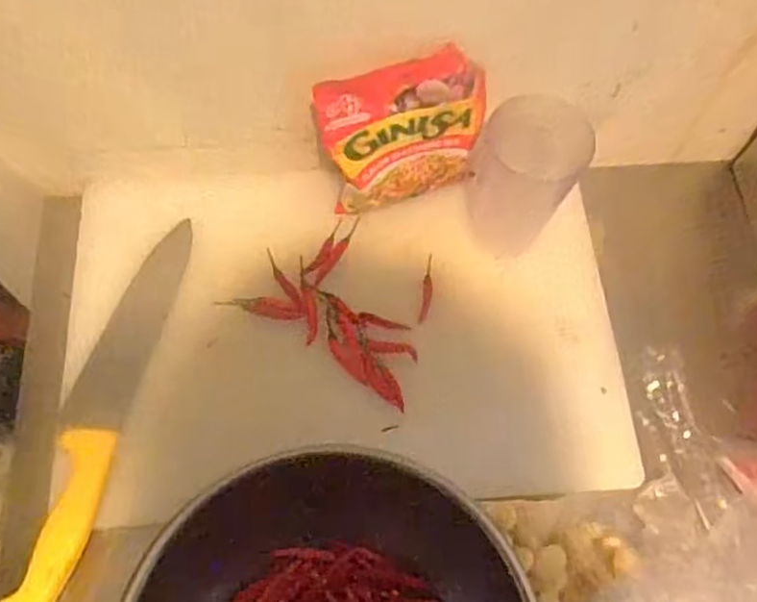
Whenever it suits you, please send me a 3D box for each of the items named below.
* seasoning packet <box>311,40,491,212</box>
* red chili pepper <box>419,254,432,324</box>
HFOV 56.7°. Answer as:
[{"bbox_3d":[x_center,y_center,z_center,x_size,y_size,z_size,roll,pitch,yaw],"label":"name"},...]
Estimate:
[{"bbox_3d":[0.023,-0.134,0.569,0.133,0.132,0.016,-19,51,-8],"label":"seasoning packet"},{"bbox_3d":[0.042,-0.011,0.603,0.008,0.007,0.066,8,65,2],"label":"red chili pepper"}]

